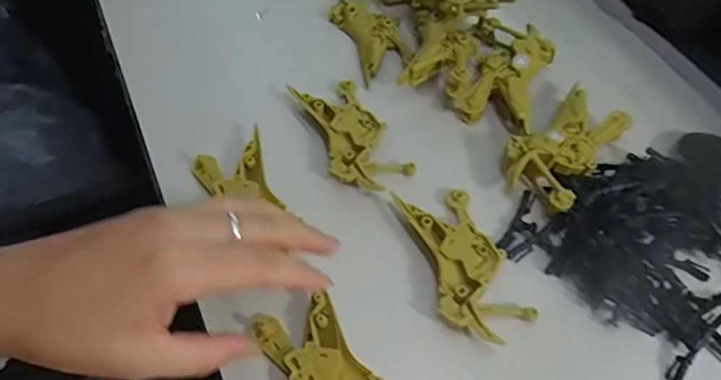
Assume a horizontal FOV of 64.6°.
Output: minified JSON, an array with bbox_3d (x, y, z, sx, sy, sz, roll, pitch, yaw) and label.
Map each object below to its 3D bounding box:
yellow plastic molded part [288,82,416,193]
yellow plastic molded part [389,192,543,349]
[{"bbox_3d":[-0.009,-0.038,0.385,0.049,0.014,0.099,-25,60,-16],"label":"yellow plastic molded part"},{"bbox_3d":[0.058,0.042,0.332,0.048,0.014,0.099,-18,58,-12],"label":"yellow plastic molded part"}]

